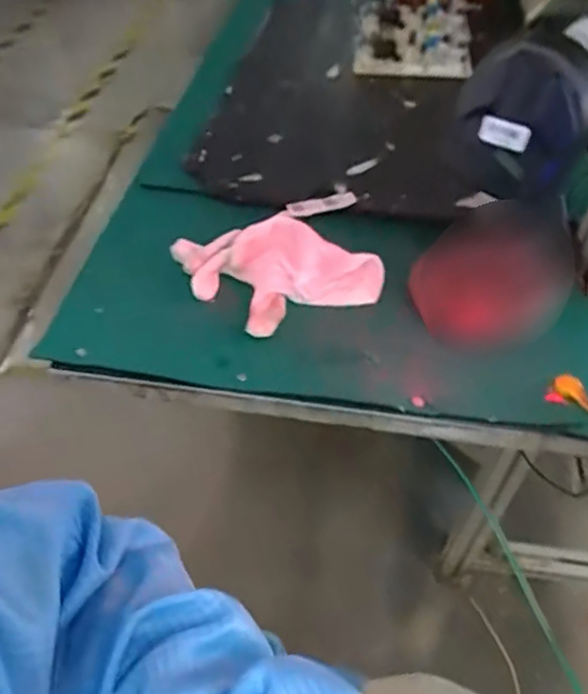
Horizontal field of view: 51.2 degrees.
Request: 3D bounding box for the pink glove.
[{"bbox_3d":[-0.010,-0.065,0.506,0.145,0.023,0.109,-22,53,-16],"label":"pink glove"}]

